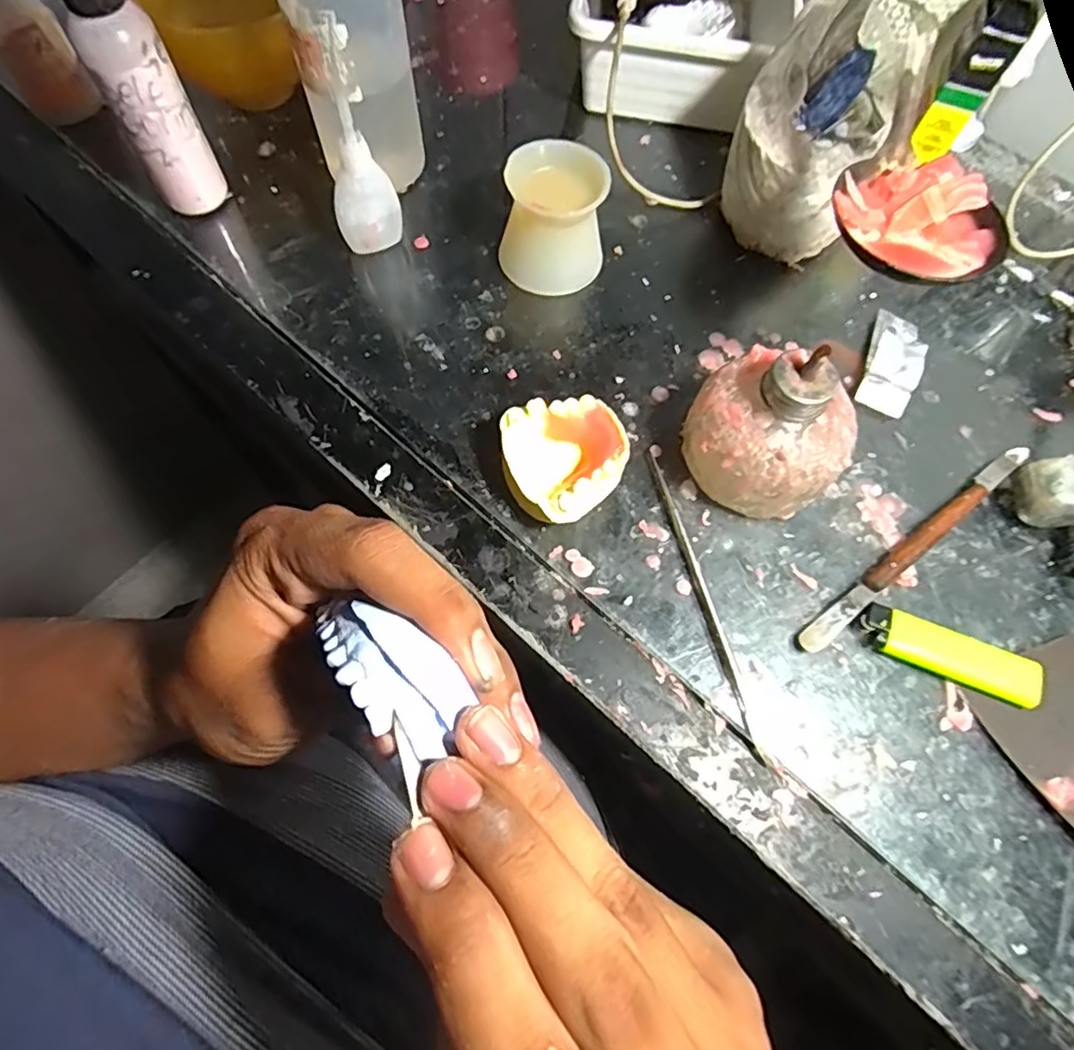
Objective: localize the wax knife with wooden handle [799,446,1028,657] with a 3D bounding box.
[{"bbox_3d":[0.191,0.008,0.304,0.168,0.012,0.011,-35,74,-15],"label":"wax knife with wooden handle"}]

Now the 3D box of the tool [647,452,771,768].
[{"bbox_3d":[0.080,0.034,0.293,0.004,0.004,0.157,-13,70,-7],"label":"tool"}]

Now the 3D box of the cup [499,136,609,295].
[{"bbox_3d":[0.010,-0.171,0.344,0.056,0.055,0.056,1,68,-2],"label":"cup"}]

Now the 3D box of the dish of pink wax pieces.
[{"bbox_3d":[0.158,-0.128,0.251,0.068,0.014,0.057,22,69,6],"label":"dish of pink wax pieces"}]

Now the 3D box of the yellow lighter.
[{"bbox_3d":[0.190,0.059,0.282,0.077,0.013,0.022,22,69,6],"label":"yellow lighter"}]

